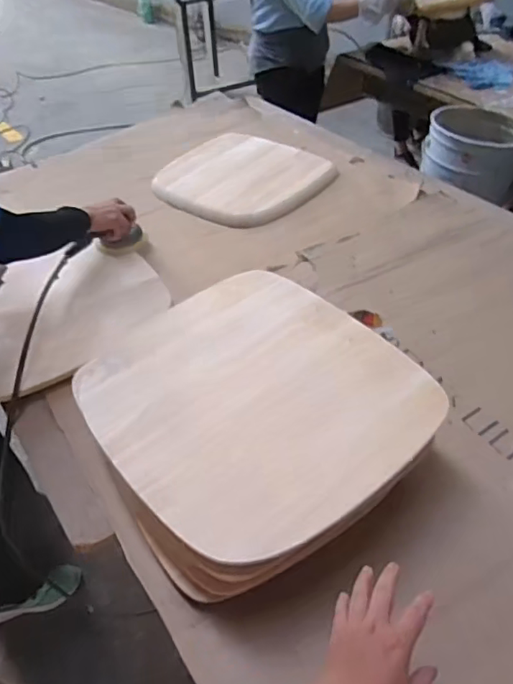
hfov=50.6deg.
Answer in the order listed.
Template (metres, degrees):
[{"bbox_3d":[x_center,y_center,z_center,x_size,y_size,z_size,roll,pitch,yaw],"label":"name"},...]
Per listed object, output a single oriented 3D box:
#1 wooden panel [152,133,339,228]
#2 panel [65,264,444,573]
[{"bbox_3d":[-0.051,-0.452,1.467,0.425,0.025,0.385,29,55,28],"label":"wooden panel"},{"bbox_3d":[-0.005,0.069,0.761,0.399,0.024,0.418,-33,52,-24],"label":"panel"}]

